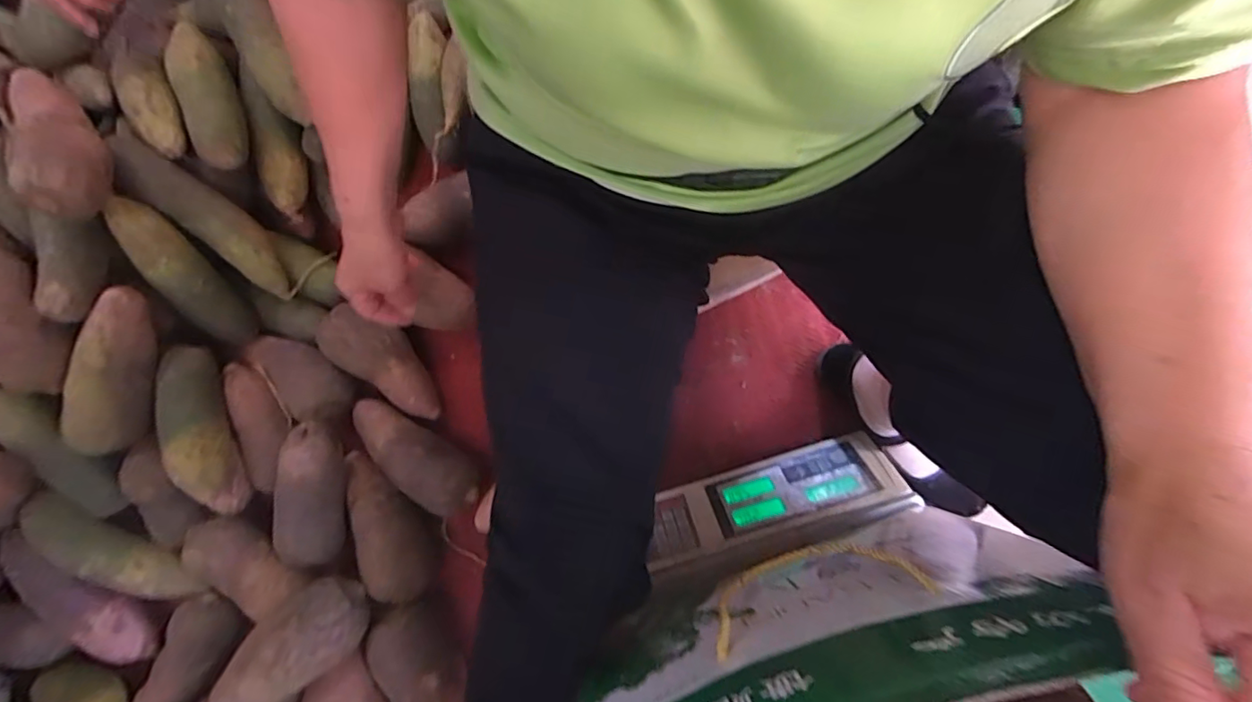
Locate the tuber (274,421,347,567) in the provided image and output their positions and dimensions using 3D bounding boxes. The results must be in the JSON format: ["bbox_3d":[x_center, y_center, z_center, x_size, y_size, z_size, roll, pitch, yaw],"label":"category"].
[{"bbox_3d":[-0.350,0.160,0.598,0.066,0.050,0.170,10,103,3],"label":"tuber"}]

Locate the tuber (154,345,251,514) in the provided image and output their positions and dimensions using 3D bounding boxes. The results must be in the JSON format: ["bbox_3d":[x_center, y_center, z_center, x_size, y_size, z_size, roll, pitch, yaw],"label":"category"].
[{"bbox_3d":[-0.469,0.088,0.600,0.049,0.063,0.181,-16,79,-2],"label":"tuber"}]

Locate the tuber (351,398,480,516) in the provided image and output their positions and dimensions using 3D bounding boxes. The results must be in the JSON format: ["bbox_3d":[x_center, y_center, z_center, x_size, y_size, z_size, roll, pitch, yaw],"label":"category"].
[{"bbox_3d":[-0.253,0.113,0.631,0.186,0.054,0.062,31,80,22],"label":"tuber"}]

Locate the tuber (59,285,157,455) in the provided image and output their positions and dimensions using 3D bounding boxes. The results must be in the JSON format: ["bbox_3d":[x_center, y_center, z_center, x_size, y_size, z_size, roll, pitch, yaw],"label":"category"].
[{"bbox_3d":[-0.529,0.022,0.563,0.055,0.066,0.167,9,79,3],"label":"tuber"}]

